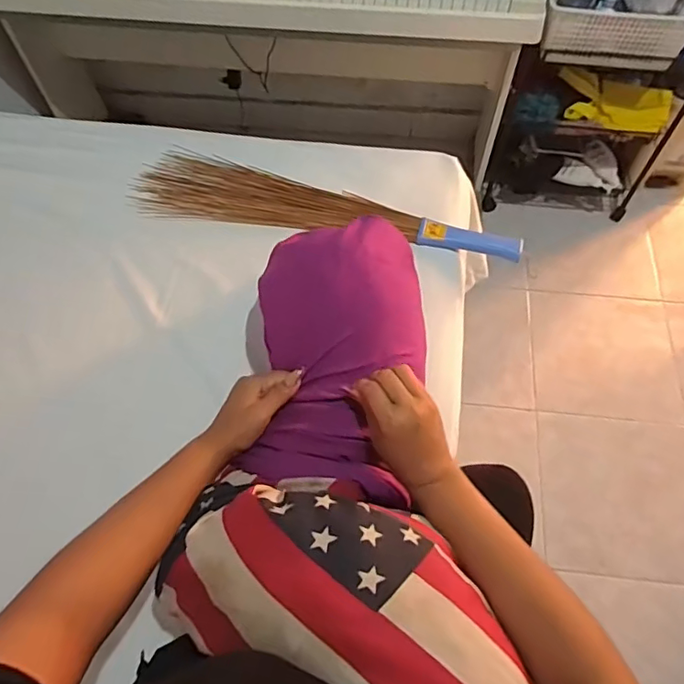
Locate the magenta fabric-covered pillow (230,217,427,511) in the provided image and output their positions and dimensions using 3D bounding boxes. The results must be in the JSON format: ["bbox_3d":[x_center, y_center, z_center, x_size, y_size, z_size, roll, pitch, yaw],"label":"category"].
[{"bbox_3d":[-0.003,0.005,0.593,0.194,0.084,0.321,0,61,1],"label":"magenta fabric-covered pillow"}]

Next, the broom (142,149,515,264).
[{"bbox_3d":[-0.030,-0.226,0.895,0.649,0.030,0.146,10,62,7],"label":"broom"}]

